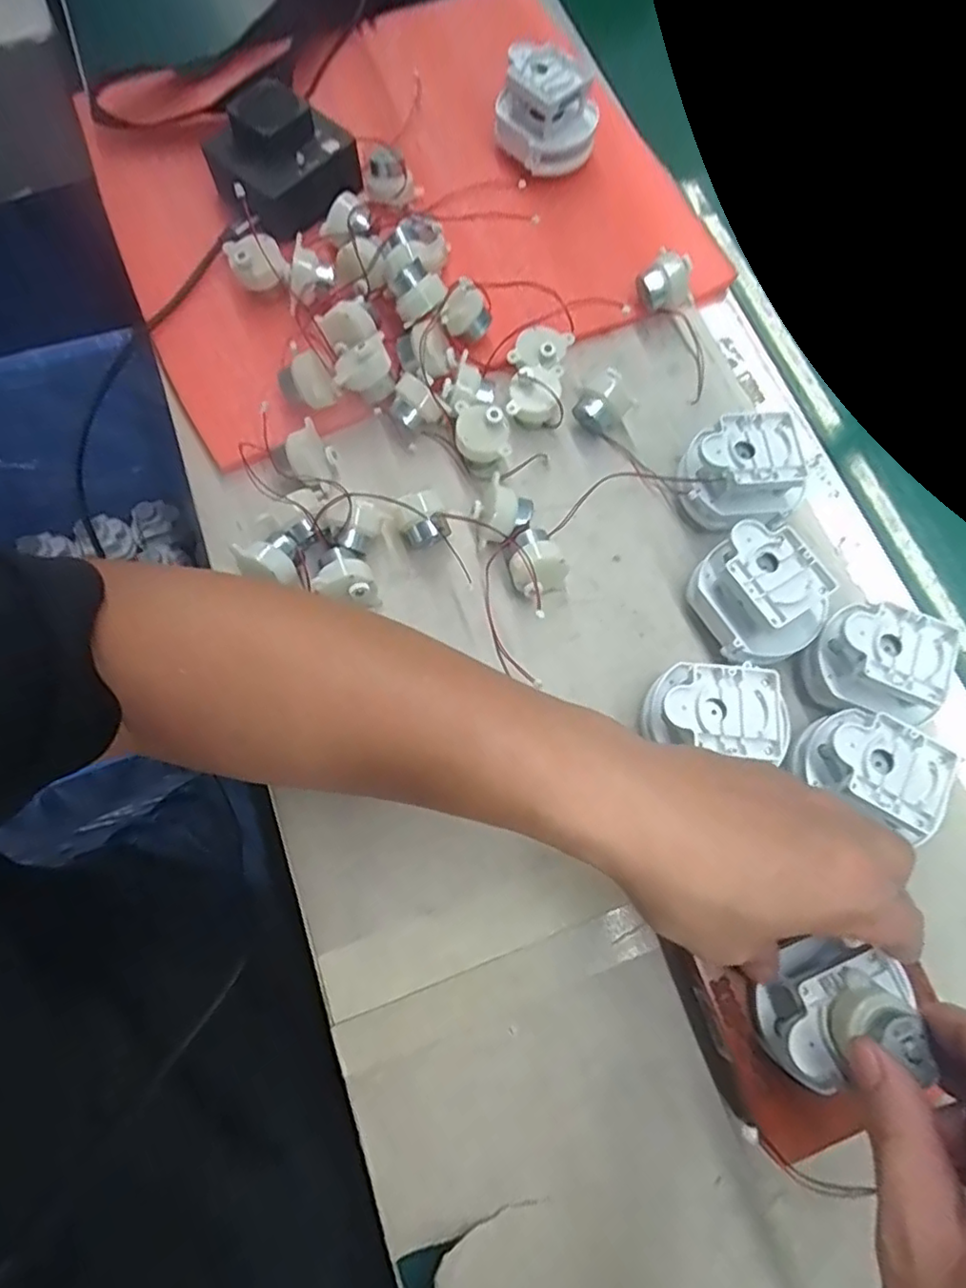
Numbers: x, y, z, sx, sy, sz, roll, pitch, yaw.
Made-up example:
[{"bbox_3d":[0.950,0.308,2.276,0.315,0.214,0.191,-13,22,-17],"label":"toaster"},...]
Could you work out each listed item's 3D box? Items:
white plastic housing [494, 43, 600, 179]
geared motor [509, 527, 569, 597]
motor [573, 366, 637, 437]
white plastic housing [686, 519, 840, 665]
[{"bbox_3d":[0.044,-0.366,0.426,0.060,0.052,0.060,-26,77,-9],"label":"white plastic housing"},{"bbox_3d":[0.028,-0.046,0.348,0.029,0.032,0.032,-27,76,-11],"label":"geared motor"},{"bbox_3d":[0.074,-0.150,0.383,0.034,0.028,0.025,-30,65,23],"label":"motor"},{"bbox_3d":[0.148,-0.024,0.338,0.055,0.053,0.068,-26,76,-10],"label":"white plastic housing"}]

